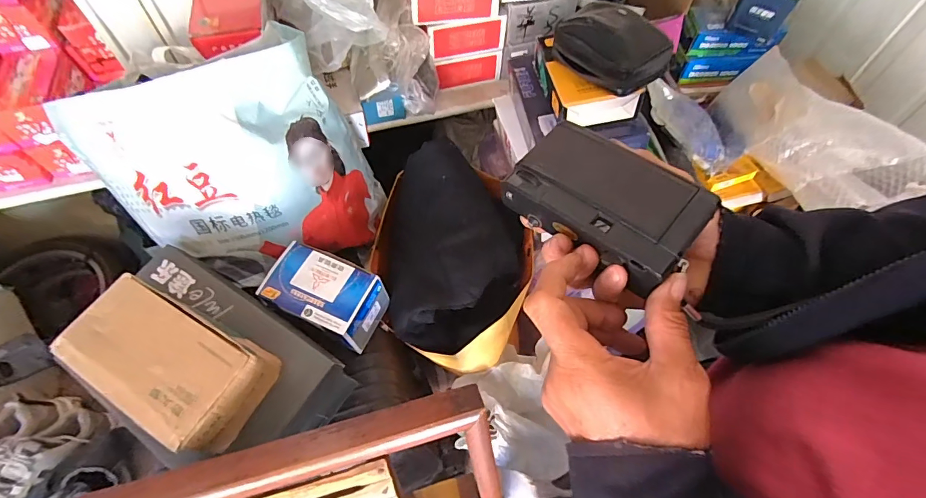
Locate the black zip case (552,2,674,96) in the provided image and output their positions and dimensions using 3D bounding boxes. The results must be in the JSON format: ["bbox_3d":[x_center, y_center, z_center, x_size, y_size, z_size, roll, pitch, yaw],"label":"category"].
[{"bbox_3d":[0.184,-0.250,0.533,0.072,0.060,0.138,-36,65,-22],"label":"black zip case"}]

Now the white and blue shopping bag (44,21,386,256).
[{"bbox_3d":[-0.303,-0.112,0.601,0.333,0.277,0.170,-15,59,-11],"label":"white and blue shopping bag"}]

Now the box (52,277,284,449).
[{"bbox_3d":[-0.314,0.122,0.472,0.209,0.063,0.119,26,60,14],"label":"box"}]

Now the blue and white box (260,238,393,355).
[{"bbox_3d":[-0.187,0.067,0.599,0.149,0.077,0.096,19,58,10],"label":"blue and white box"}]

